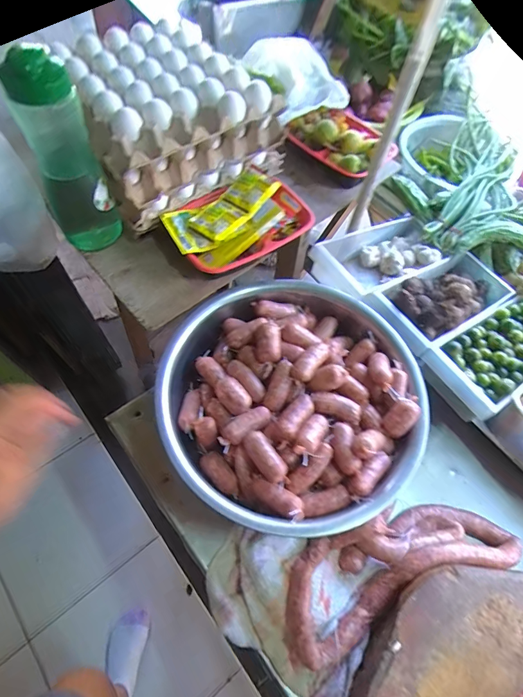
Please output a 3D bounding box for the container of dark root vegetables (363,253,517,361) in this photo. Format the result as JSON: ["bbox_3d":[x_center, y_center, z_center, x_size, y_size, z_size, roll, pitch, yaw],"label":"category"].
[{"bbox_3d":[0.302,-0.085,0.662,0.240,0.055,0.131,-25,66,-32],"label":"container of dark root vegetables"}]

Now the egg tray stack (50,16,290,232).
[{"bbox_3d":[-0.157,-0.384,0.626,0.291,0.131,0.268,-36,70,-20],"label":"egg tray stack"}]

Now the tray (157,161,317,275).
[{"bbox_3d":[-0.038,-0.202,0.610,0.210,0.053,0.135,-31,69,-18],"label":"tray"}]

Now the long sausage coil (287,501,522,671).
[{"bbox_3d":[0.186,0.277,0.528,0.353,0.065,0.160,-18,65,-12],"label":"long sausage coil"}]

